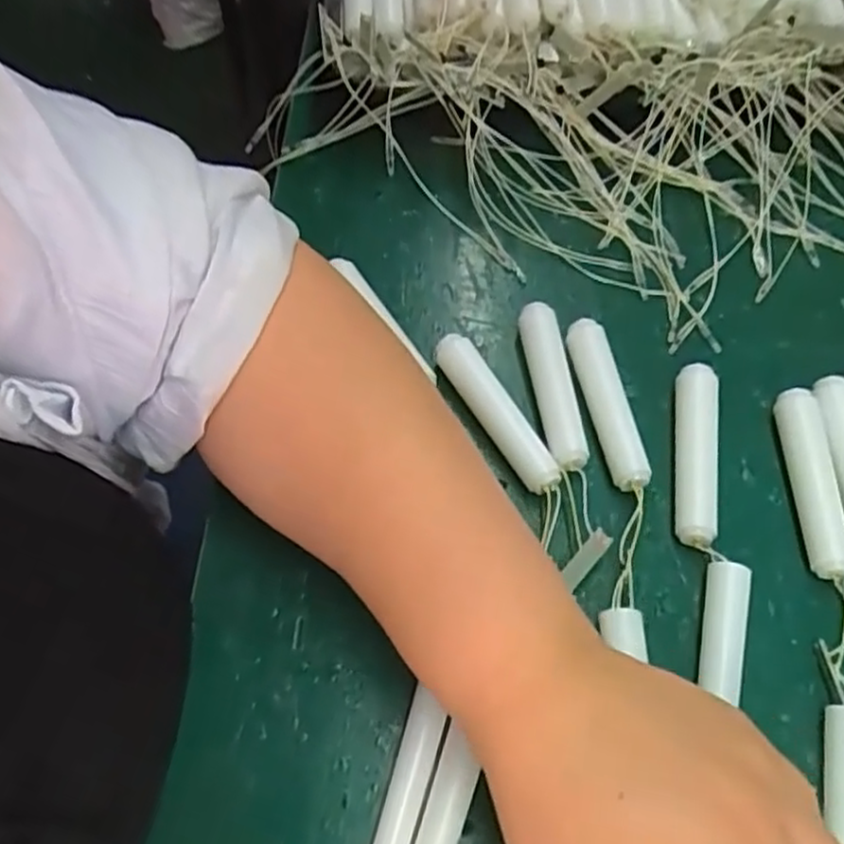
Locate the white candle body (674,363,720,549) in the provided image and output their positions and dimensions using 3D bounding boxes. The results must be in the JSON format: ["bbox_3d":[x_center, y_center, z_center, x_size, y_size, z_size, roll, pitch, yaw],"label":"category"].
[{"bbox_3d":[0.127,0.014,0.343,0.019,0.023,0.092,10,59,5],"label":"white candle body"}]

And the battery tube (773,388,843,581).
[{"bbox_3d":[0.181,0.027,0.338,0.018,0.019,0.091,4,59,1],"label":"battery tube"}]

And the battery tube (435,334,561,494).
[{"bbox_3d":[0.035,-0.004,0.348,0.018,0.019,0.089,-26,63,-16],"label":"battery tube"}]

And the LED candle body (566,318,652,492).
[{"bbox_3d":[0.090,-0.008,0.357,0.018,0.021,0.092,-8,59,-6],"label":"LED candle body"}]

